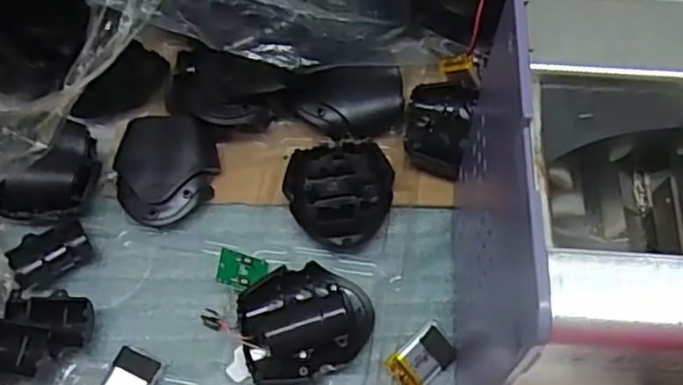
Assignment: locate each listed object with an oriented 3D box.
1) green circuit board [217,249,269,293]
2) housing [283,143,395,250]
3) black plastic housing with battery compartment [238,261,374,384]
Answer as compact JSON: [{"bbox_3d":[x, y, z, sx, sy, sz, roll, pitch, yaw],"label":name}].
[{"bbox_3d":[-0.047,0.038,0.305,0.025,0.004,0.018,23,55,-24],"label":"green circuit board"},{"bbox_3d":[-0.001,-0.001,0.326,0.053,0.016,0.058,4,59,3],"label":"housing"},{"bbox_3d":[-0.018,0.057,0.288,0.058,0.021,0.051,-25,62,-14],"label":"black plastic housing with battery compartment"}]

